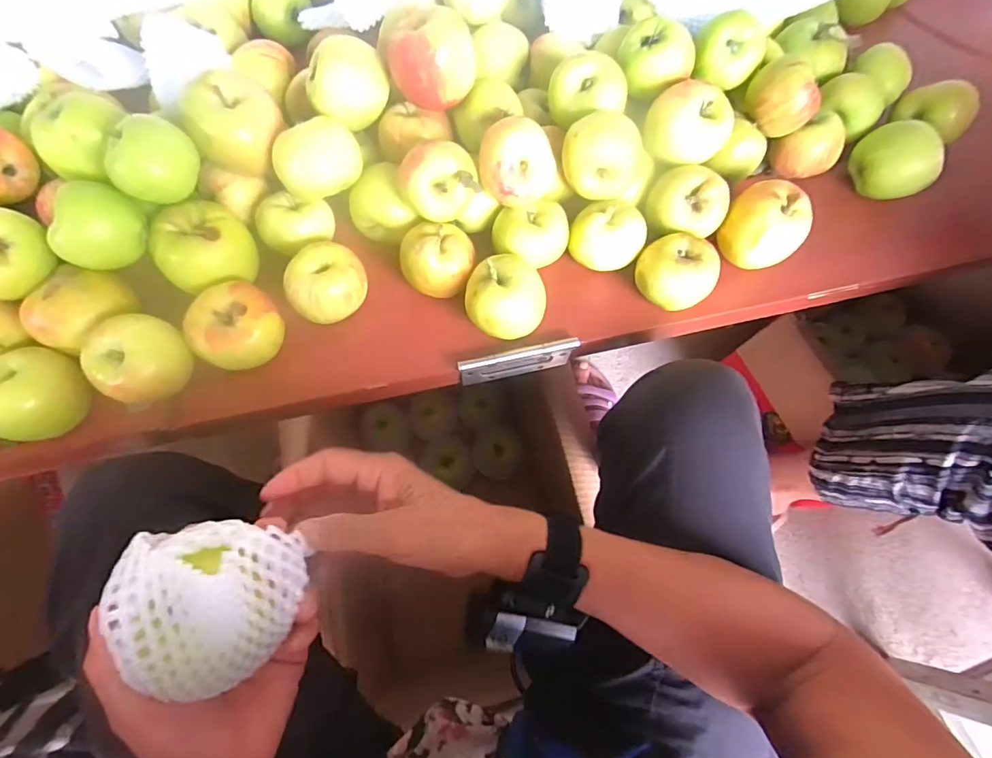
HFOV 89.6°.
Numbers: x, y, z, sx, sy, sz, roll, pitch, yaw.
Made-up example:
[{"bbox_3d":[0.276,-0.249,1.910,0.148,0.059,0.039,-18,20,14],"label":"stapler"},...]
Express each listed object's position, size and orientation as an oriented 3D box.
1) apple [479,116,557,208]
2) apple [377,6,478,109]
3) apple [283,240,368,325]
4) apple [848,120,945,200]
[{"bbox_3d":[0.014,-0.165,0.390,0.055,0.056,0.049,-38,76,-13],"label":"apple"},{"bbox_3d":[-0.052,-0.247,0.394,0.070,0.066,0.066,-4,71,-3],"label":"apple"},{"bbox_3d":[-0.137,-0.075,0.417,0.064,0.060,0.056,-28,74,-11],"label":"apple"},{"bbox_3d":[0.382,-0.208,0.479,0.059,0.060,0.070,-38,76,-13],"label":"apple"}]

